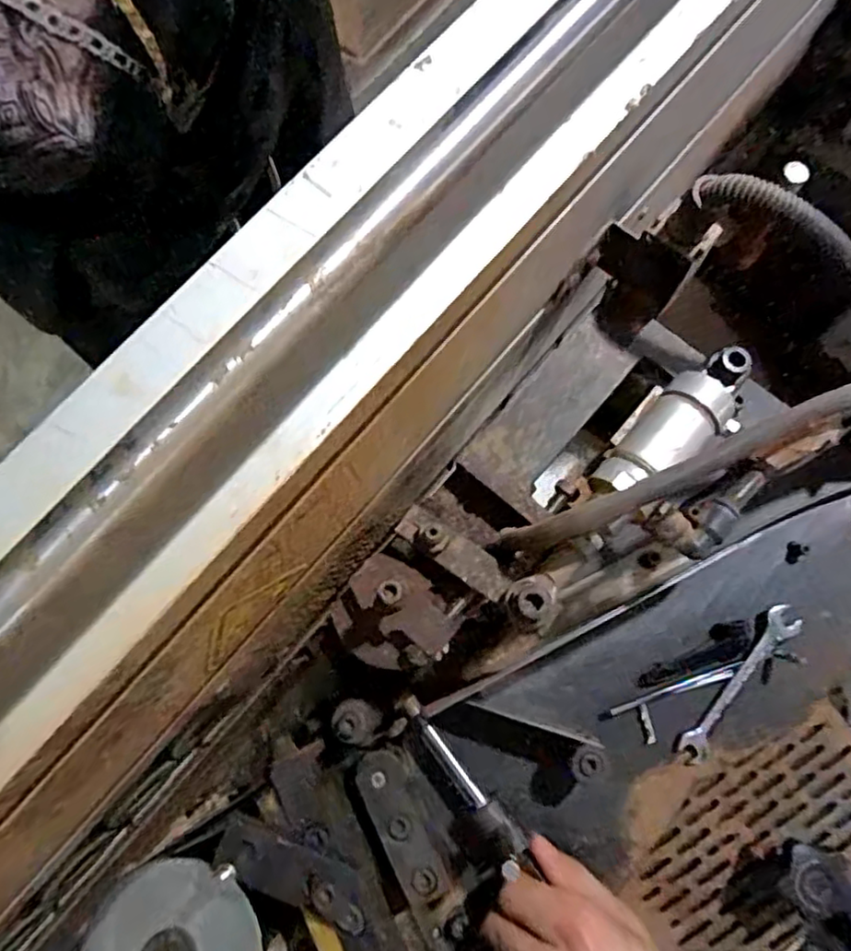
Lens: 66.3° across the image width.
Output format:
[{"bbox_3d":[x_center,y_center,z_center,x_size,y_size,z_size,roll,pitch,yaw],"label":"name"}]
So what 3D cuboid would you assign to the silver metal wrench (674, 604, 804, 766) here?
[{"bbox_3d":[0.204,0.136,0.424,0.020,0.009,0.121,39,80,10],"label":"silver metal wrench"}]

